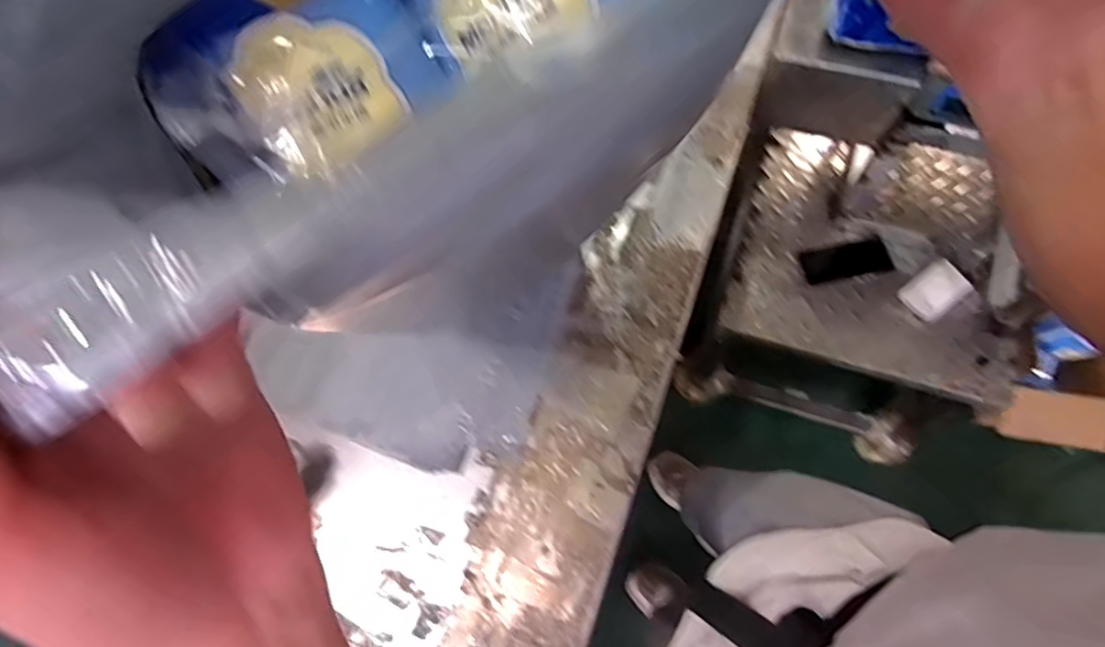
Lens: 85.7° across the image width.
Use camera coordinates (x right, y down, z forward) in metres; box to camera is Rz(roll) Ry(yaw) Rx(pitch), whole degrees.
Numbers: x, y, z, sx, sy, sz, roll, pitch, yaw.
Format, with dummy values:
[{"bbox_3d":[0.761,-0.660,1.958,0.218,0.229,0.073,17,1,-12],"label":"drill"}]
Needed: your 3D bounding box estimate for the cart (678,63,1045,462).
[{"bbox_3d":[0.612,-0.038,1.292,0.490,0.479,0.457,17,72,11],"label":"cart"}]

